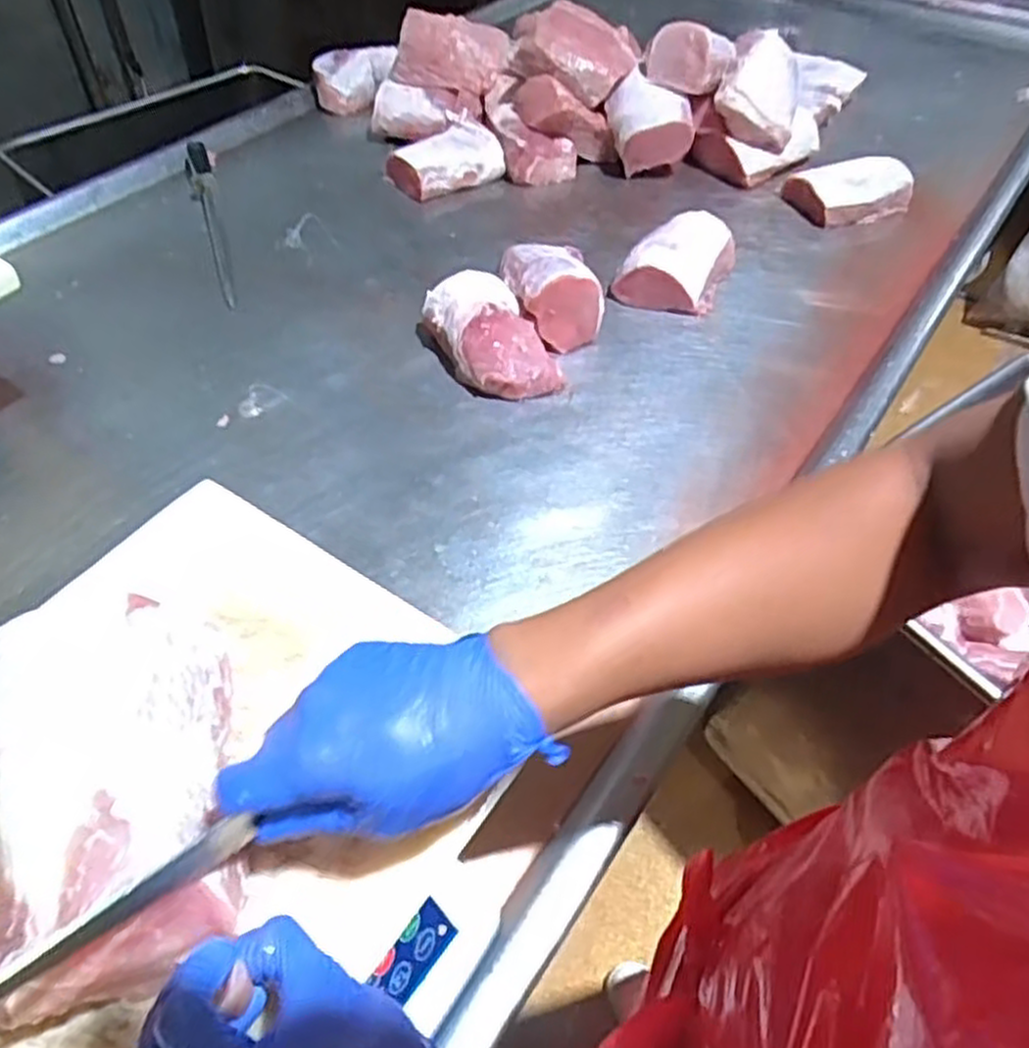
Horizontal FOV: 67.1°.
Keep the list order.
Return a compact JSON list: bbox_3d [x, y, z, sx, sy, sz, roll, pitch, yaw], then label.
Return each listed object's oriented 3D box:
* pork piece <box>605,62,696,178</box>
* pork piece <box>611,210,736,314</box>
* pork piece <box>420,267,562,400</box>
[{"bbox_3d":[0.212,-0.616,1.229,0.133,0.124,0.110,2,50,1],"label":"pork piece"},{"bbox_3d":[0.218,-0.347,1.026,0.119,0.072,0.169,22,53,18],"label":"pork piece"},{"bbox_3d":[-0.028,-0.220,0.916,0.115,0.072,0.188,-21,53,-18],"label":"pork piece"}]

